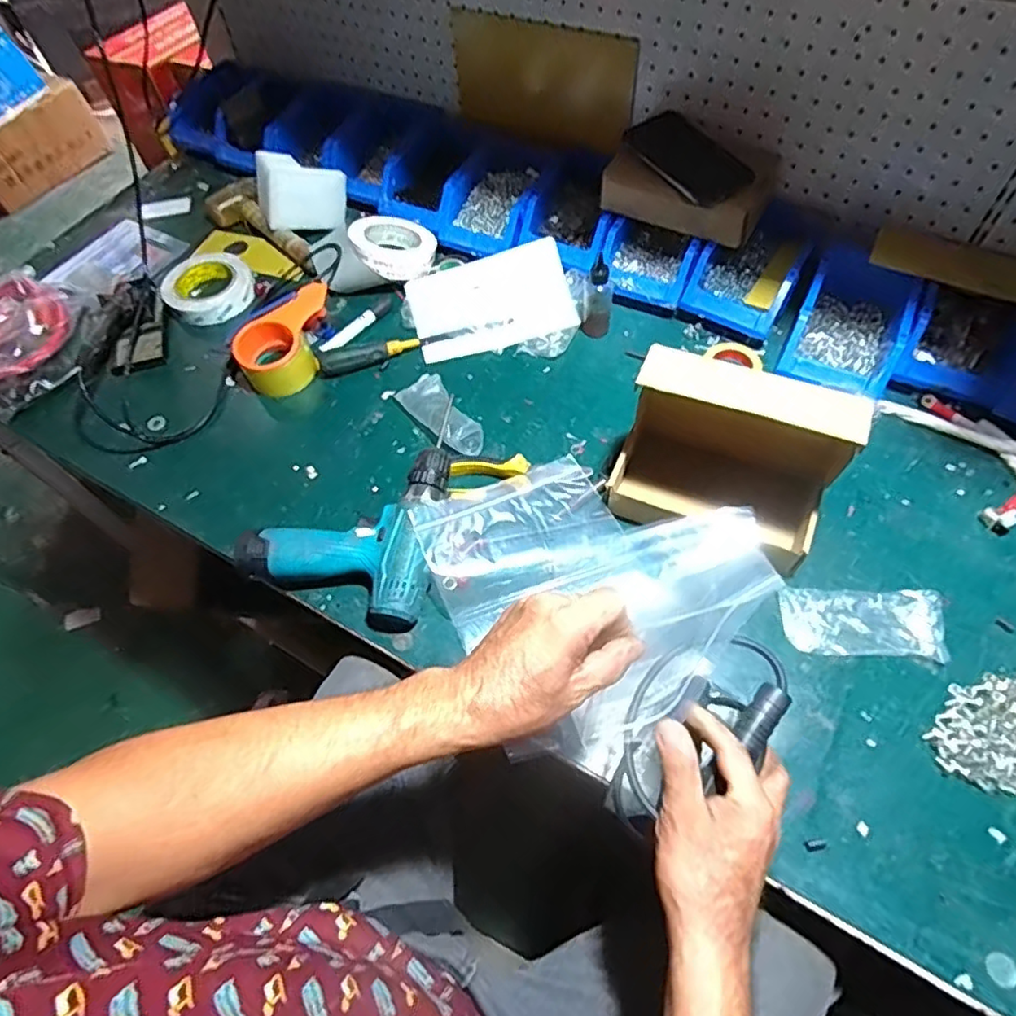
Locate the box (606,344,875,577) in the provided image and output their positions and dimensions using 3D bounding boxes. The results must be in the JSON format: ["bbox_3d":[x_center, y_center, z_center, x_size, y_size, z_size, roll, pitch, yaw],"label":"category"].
[{"bbox_3d":[0.212,-0.044,0.605,0.195,0.186,0.119,19,62,14],"label":"box"}]

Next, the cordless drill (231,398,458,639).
[{"bbox_3d":[-0.149,-0.005,0.652,0.190,0.058,0.233,14,61,11],"label":"cordless drill"}]

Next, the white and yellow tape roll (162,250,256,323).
[{"bbox_3d":[-0.425,-0.315,0.871,0.116,0.033,0.132,-35,64,-16],"label":"white and yellow tape roll"}]

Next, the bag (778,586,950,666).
[{"bbox_3d":[0.335,0.108,0.579,0.142,0.014,0.065,3,60,5],"label":"bag"}]

